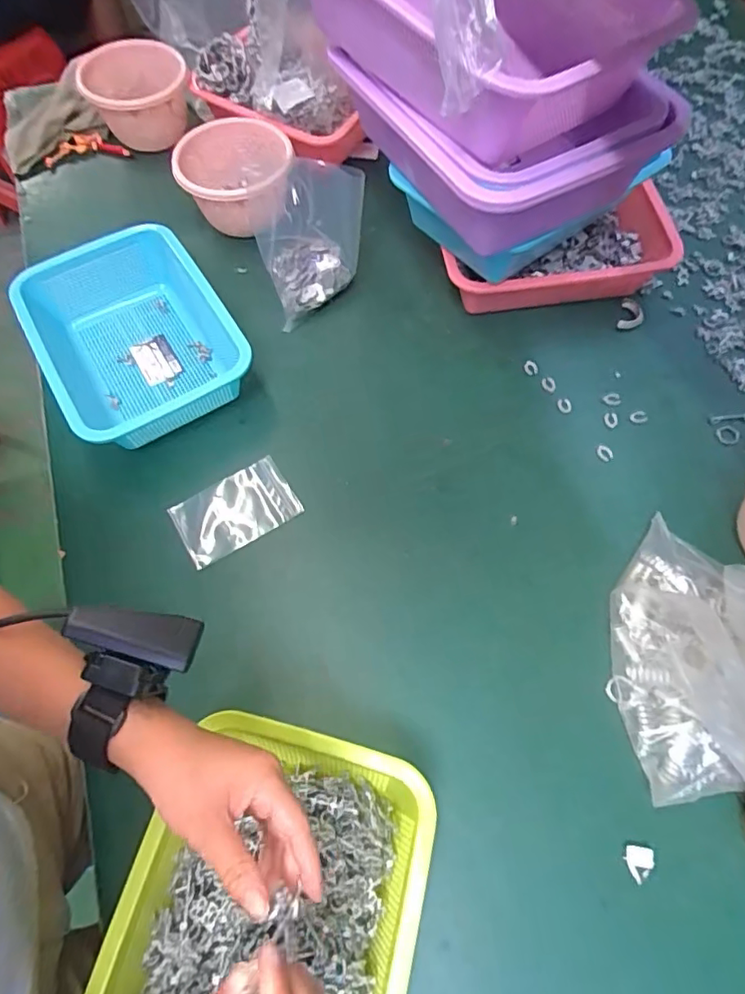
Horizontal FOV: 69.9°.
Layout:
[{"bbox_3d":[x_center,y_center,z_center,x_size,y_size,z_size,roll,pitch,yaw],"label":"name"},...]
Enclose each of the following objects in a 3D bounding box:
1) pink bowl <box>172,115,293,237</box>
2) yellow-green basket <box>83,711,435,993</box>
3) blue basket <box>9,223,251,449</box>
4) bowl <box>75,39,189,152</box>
[{"bbox_3d":[-0.176,-0.413,0.707,0.145,0.083,0.146,-6,64,1],"label":"pink bowl"},{"bbox_3d":[-0.075,0.305,0.370,0.200,0.063,0.264,12,66,9],"label":"yellow-green basket"},{"bbox_3d":[-0.265,-0.174,0.615,0.193,0.096,0.250,-31,67,-11],"label":"blue basket"},{"bbox_3d":[-0.332,-0.572,0.767,0.138,0.095,0.145,-1,65,3],"label":"bowl"}]

